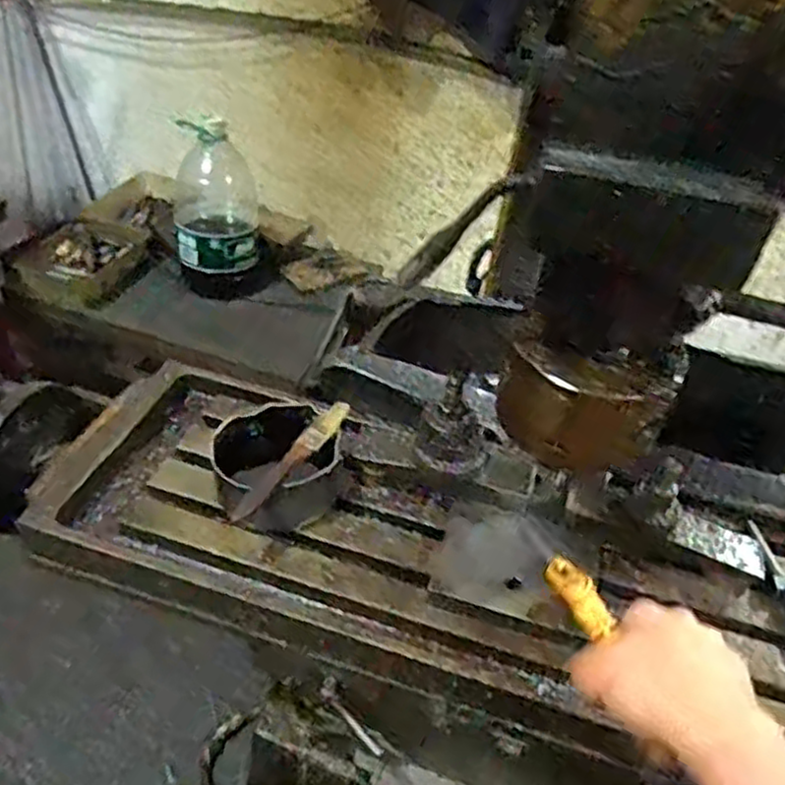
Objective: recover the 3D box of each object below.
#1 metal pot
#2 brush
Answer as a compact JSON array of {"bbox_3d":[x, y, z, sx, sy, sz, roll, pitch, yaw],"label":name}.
[{"bbox_3d":[-0.098,0.065,0.639,0.109,0.066,0.108,4,41,-4],"label":"metal pot"},{"bbox_3d":[-0.081,0.054,0.608,0.023,0.015,0.148,25,44,20],"label":"brush"}]

